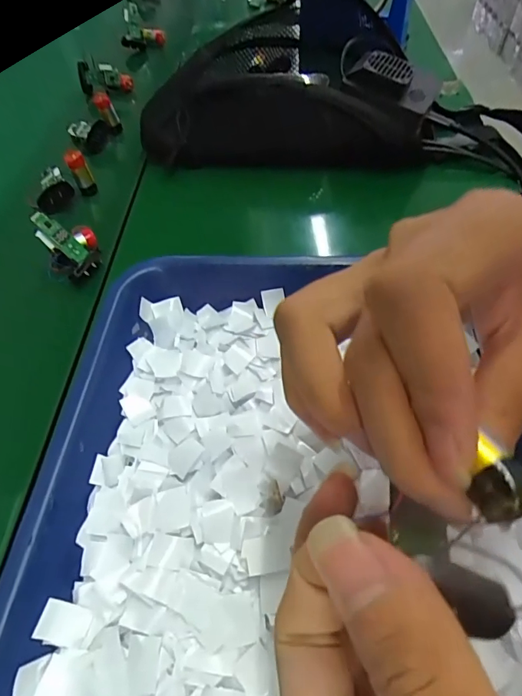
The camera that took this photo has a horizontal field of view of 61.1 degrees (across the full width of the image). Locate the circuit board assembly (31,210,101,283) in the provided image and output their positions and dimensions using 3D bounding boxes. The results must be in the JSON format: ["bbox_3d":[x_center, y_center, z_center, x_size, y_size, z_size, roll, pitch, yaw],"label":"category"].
[{"bbox_3d":[-0.148,-0.082,0.340,0.037,0.044,0.042,-20,55,-14],"label":"circuit board assembly"}]

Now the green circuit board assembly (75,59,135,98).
[{"bbox_3d":[-0.183,-0.315,0.521,0.060,0.033,0.024,-4,52,-19],"label":"green circuit board assembly"}]

